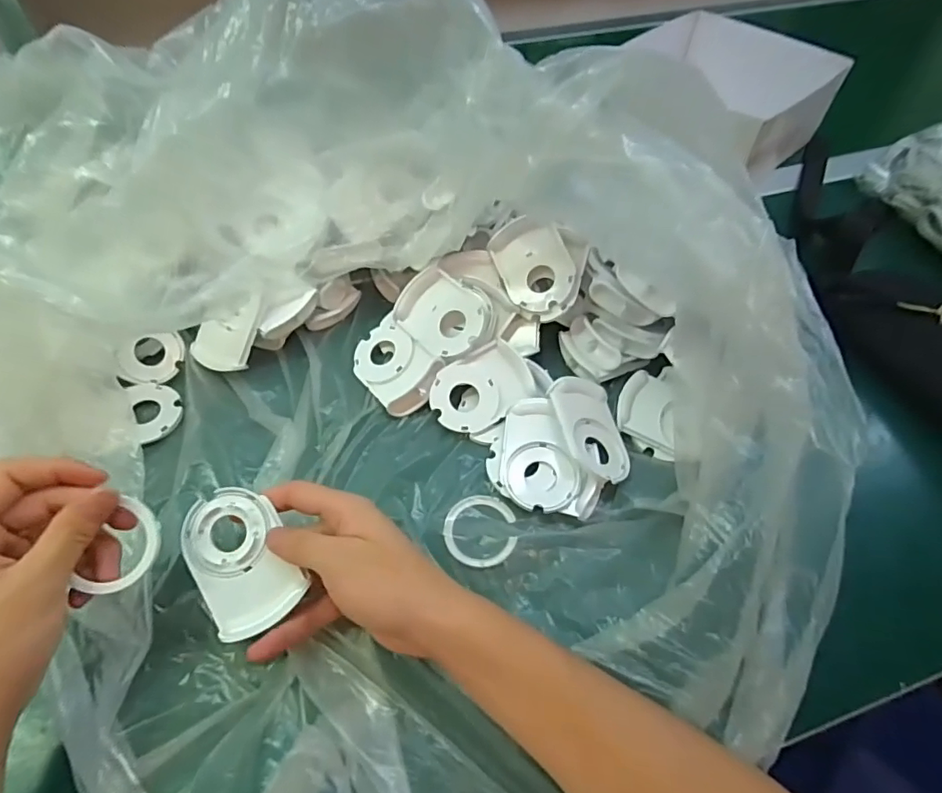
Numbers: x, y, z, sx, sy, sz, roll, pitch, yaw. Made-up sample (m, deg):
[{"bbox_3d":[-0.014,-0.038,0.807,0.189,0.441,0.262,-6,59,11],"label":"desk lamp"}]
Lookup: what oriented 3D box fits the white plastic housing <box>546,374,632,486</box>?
[{"bbox_3d":[0.089,0.023,0.400,0.055,0.013,0.081,16,53,-29],"label":"white plastic housing"}]

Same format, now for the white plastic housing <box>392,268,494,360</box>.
[{"bbox_3d":[-0.019,-0.067,0.445,0.062,0.030,0.079,-49,61,5],"label":"white plastic housing"}]

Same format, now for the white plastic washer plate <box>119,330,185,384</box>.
[{"bbox_3d":[-0.264,-0.033,0.444,0.045,0.005,0.044,1,88,-20],"label":"white plastic washer plate"}]

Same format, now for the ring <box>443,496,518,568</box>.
[{"bbox_3d":[0.006,0.092,0.369,0.049,0.009,0.052,1,55,-1],"label":"ring"}]

